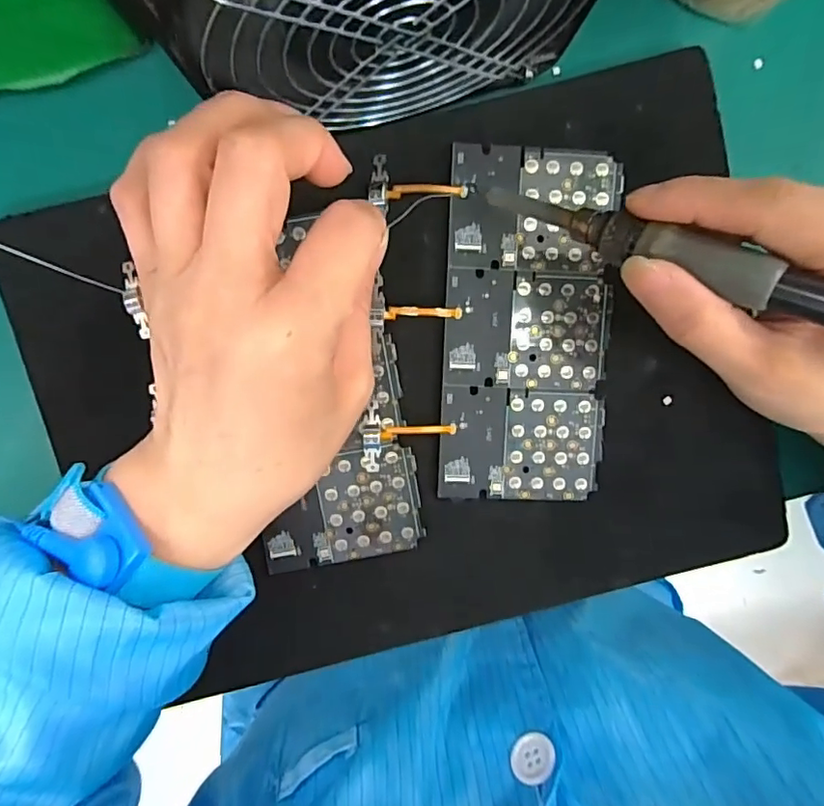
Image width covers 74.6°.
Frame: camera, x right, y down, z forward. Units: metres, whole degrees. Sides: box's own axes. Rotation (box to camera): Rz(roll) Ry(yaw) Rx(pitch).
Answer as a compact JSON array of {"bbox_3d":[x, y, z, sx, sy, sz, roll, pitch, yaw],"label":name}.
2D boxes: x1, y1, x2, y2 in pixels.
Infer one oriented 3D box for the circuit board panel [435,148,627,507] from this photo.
[{"bbox_3d":[0.055,-0.035,0.262,0.078,0.004,0.164,2,97,-2],"label":"circuit board panel"}]

